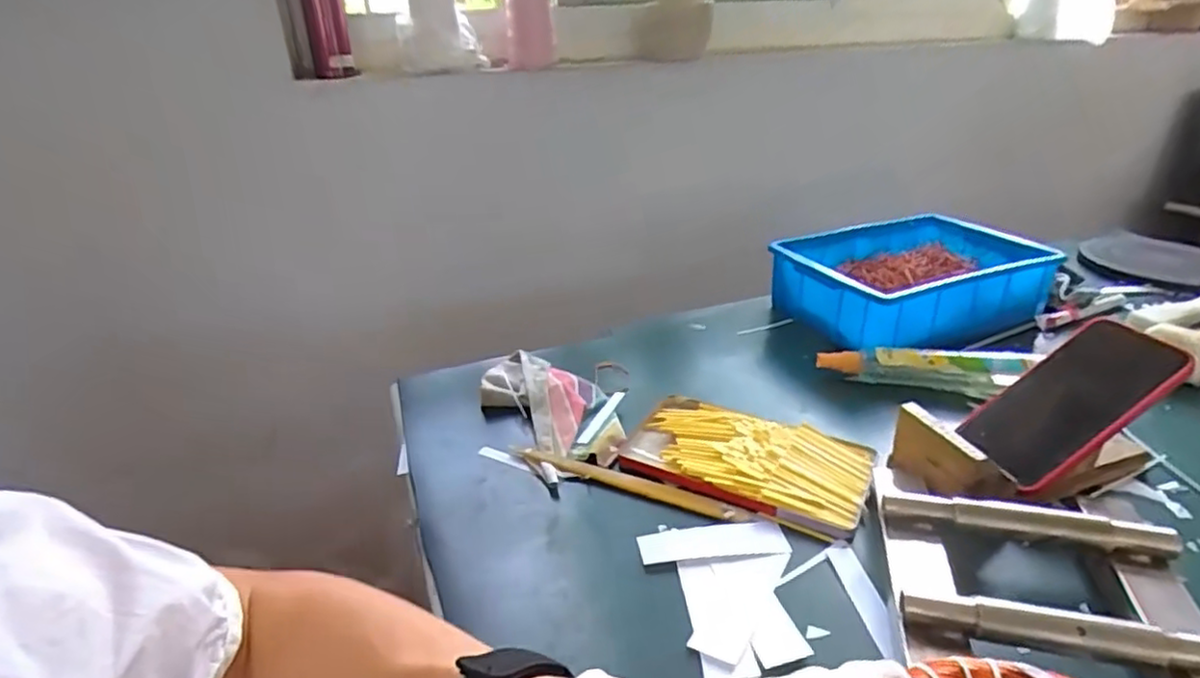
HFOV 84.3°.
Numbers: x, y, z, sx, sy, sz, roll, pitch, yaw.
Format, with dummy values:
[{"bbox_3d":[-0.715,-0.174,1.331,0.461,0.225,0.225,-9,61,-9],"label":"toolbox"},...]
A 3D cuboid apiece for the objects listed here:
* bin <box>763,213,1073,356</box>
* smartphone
[{"bbox_3d":[0.373,-0.070,0.808,0.284,0.085,0.199,-14,29,-21],"label":"bin"},{"bbox_3d":[0.369,0.047,0.523,0.155,0.011,0.078,-38,36,4],"label":"smartphone"}]

